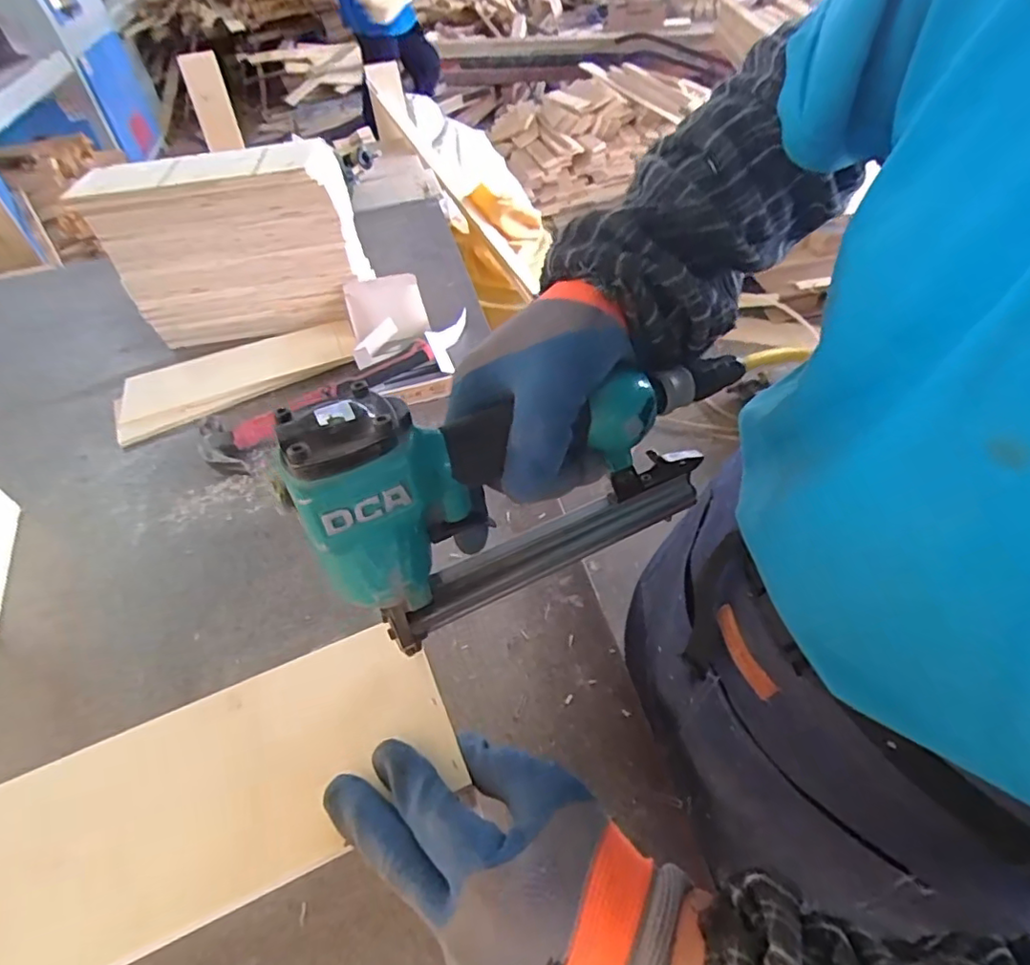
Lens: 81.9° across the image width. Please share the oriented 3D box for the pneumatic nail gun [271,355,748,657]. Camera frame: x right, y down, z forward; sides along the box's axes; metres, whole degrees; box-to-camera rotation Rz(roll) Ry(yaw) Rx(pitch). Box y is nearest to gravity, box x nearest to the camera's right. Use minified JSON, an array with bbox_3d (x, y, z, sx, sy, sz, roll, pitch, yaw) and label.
[{"bbox_3d":[0.019,-0.014,0.334,0.261,0.143,0.053,-24,49,-17],"label":"pneumatic nail gun"}]

